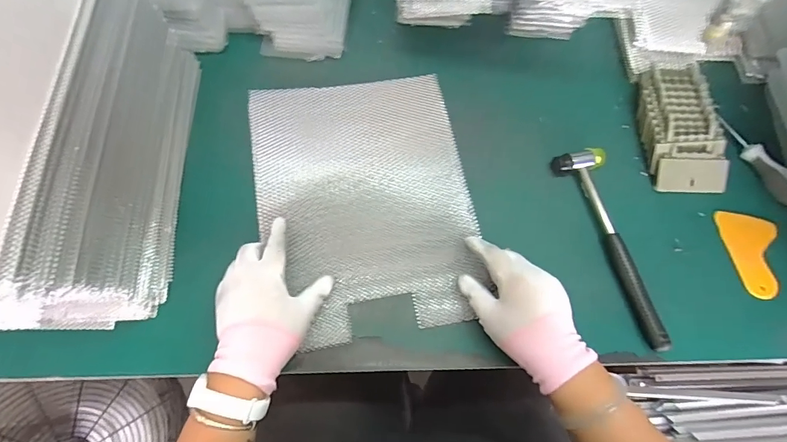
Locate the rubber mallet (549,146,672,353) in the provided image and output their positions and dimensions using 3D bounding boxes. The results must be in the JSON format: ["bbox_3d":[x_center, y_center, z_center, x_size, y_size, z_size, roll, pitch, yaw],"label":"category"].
[{"bbox_3d":[0.262,0.025,0.474,0.053,0.025,0.241,-14,70,-7],"label":"rubber mallet"}]

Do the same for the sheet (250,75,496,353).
[{"bbox_3d":[-0.033,-0.032,0.485,0.241,0.028,0.320,-9,70,-5],"label":"sheet"}]

